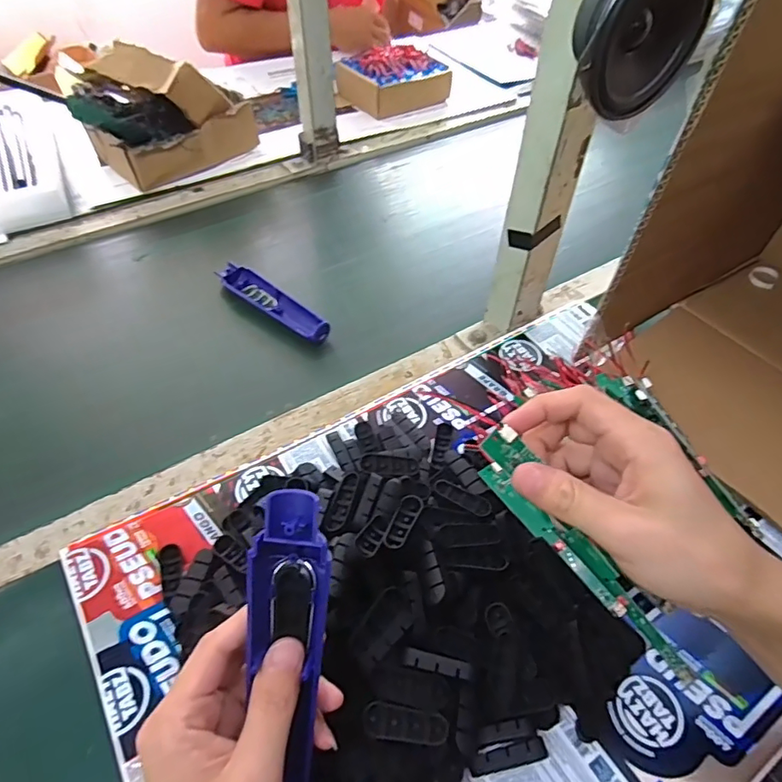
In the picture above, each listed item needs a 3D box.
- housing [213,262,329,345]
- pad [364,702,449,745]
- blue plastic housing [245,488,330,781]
[{"bbox_3d":[-0.137,-0.103,0.610,0.167,0.016,0.039,33,57,23],"label":"housing"},{"bbox_3d":[0.009,0.192,0.304,0.047,0.006,0.016,5,53,5],"label":"pad"},{"bbox_3d":[-0.049,0.129,0.259,0.039,0.023,0.161,-2,92,-3],"label":"blue plastic housing"}]

